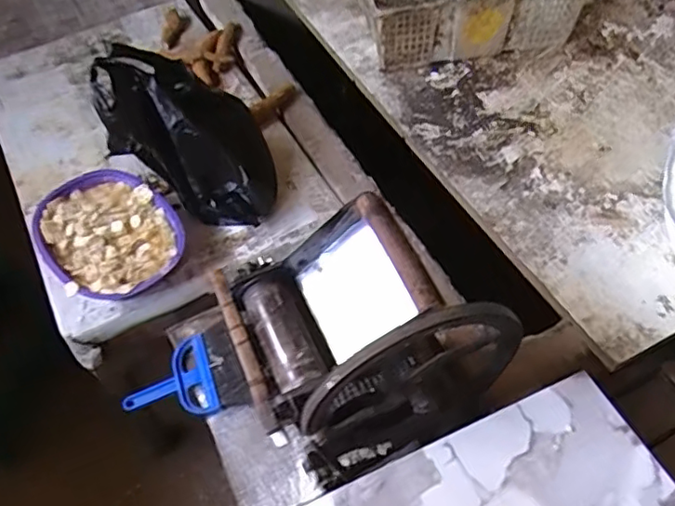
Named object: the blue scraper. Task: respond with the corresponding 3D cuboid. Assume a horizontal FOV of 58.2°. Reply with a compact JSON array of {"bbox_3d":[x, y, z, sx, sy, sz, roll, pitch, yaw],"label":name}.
[{"bbox_3d":[-0.254,0.204,0.916,0.134,0.024,0.128,-18,55,-13],"label":"blue scraper"}]

